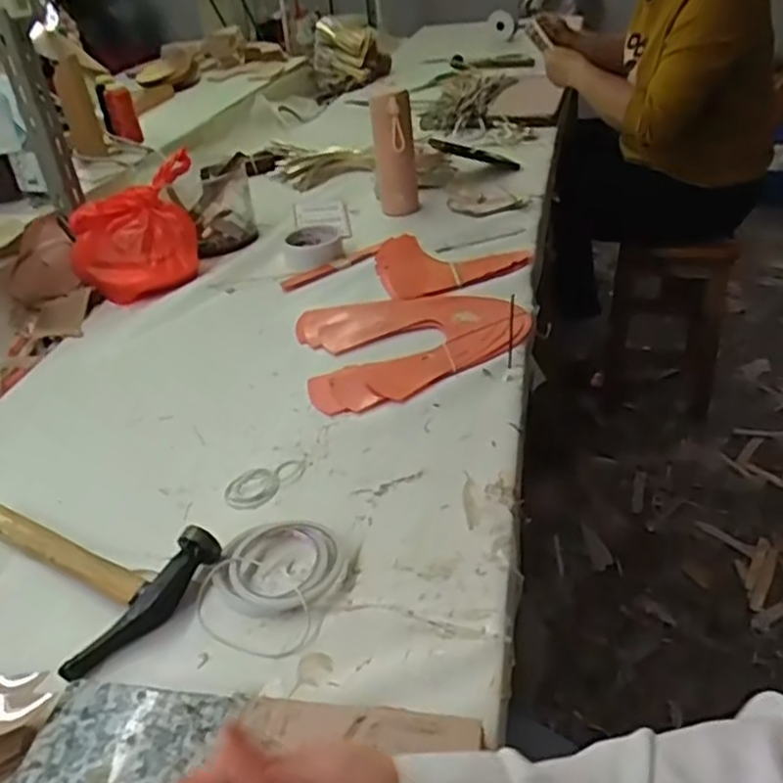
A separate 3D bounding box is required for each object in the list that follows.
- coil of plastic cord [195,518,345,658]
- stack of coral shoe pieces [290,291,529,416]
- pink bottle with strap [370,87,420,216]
[{"bbox_3d":[-0.096,0.145,0.572,0.098,0.015,0.123,7,36,17],"label":"coil of plastic cord"},{"bbox_3d":[0.029,-0.062,0.859,0.261,0.014,0.234,-13,33,-5],"label":"stack of coral shoe pieces"},{"bbox_3d":[0.006,-0.394,1.198,0.070,0.183,0.073,-6,34,1],"label":"pink bottle with strap"}]

